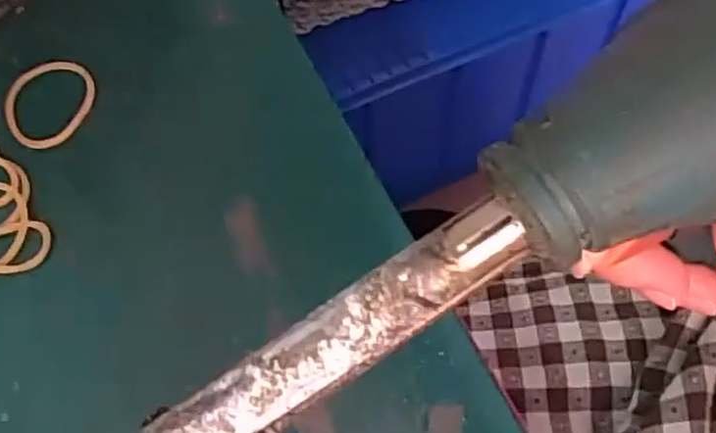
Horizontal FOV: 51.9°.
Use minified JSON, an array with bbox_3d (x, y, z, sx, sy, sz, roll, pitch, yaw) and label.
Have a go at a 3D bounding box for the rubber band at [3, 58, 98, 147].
[{"bbox_3d":[-0.108,-0.040,0.258,0.028,0.005,0.037,7,62,6],"label":"rubber band"}]

